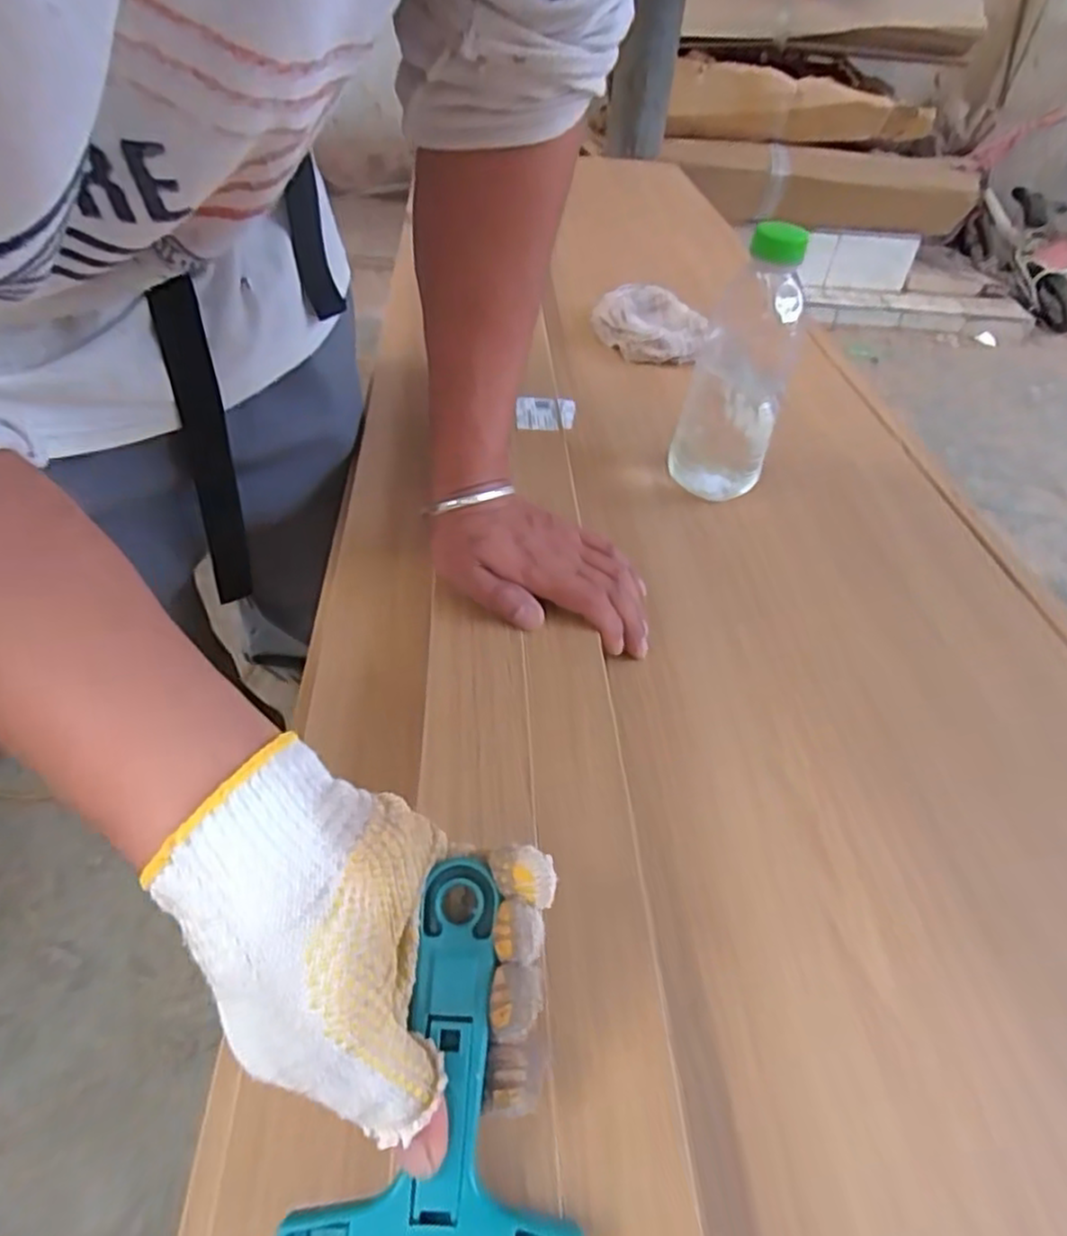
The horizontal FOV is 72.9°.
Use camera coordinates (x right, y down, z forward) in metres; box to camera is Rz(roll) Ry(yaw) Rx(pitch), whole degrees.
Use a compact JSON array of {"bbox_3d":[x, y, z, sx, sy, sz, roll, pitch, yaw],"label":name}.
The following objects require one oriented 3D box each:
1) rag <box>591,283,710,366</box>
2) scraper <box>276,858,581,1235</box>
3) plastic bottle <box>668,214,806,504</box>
[{"bbox_3d":[0.142,-0.354,0.881,0.135,0.043,0.154,10,45,5],"label":"rag"},{"bbox_3d":[-0.045,0.172,0.265,0.096,0.020,0.143,-12,72,-6],"label":"scraper"},{"bbox_3d":[0.174,-0.208,0.612,0.081,0.219,0.068,14,45,8],"label":"plastic bottle"}]

